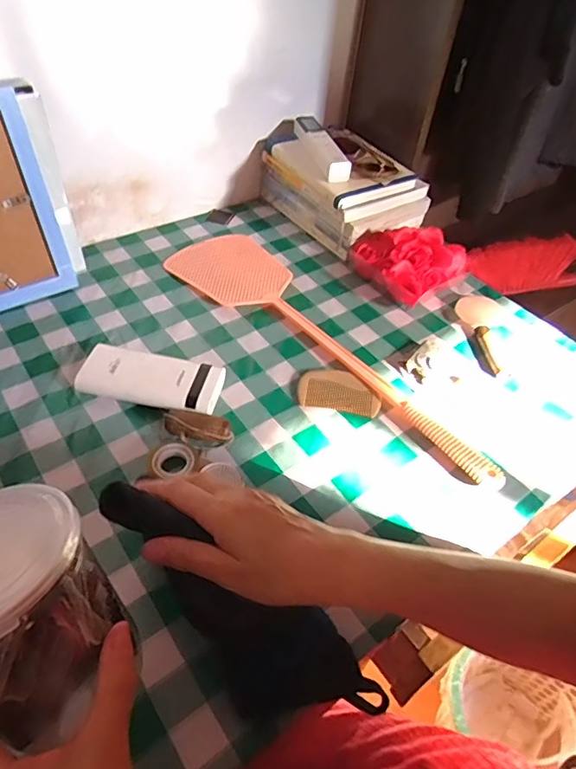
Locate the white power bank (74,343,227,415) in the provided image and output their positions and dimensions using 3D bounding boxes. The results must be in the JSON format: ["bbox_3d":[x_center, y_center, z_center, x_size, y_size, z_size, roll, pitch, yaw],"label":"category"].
[{"bbox_3d":[-0.140,-0.005,0.535,0.142,0.024,0.057,13,47,5],"label":"white power bank"}]

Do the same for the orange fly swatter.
[{"bbox_3d":[0.048,-0.059,0.613,0.488,0.021,0.123,38,54,25],"label":"orange fly swatter"}]

